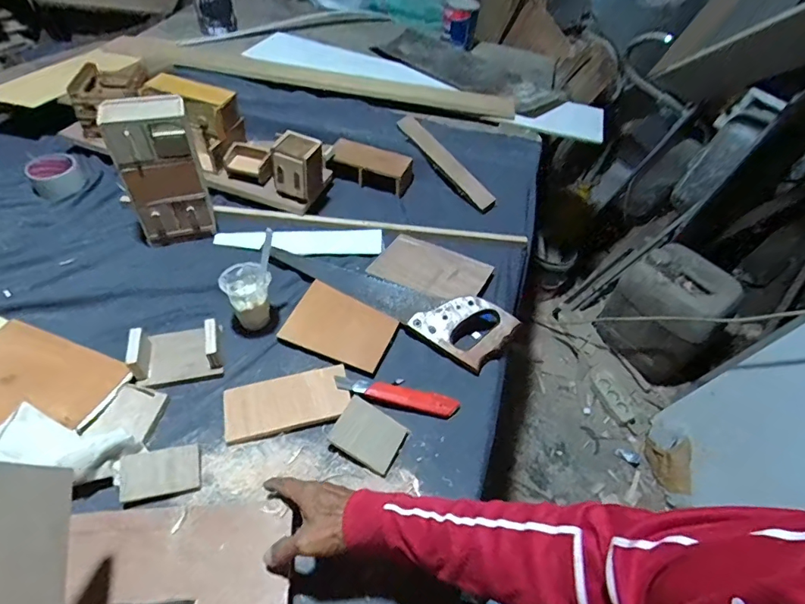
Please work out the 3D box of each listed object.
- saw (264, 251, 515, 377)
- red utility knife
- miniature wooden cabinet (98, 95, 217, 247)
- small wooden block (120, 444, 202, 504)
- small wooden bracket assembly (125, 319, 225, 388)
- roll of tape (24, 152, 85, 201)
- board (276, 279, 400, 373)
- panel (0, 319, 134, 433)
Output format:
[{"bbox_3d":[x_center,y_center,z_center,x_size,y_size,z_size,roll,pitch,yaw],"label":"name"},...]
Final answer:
[{"bbox_3d":[-0.015,-0.021,0.773,0.399,0.025,0.101,28,73,17],"label":"saw"},{"bbox_3d":[-0.008,0.133,0.666,0.175,0.014,0.030,9,50,4],"label":"red utility knife"},{"bbox_3d":[-0.395,-0.212,0.783,0.119,0.232,0.071,-12,52,-13],"label":"miniature wooden cabinet"},{"bbox_3d":[-0.294,0.208,0.572,0.087,0.010,0.055,-3,65,-24],"label":"small wooden block"},{"bbox_3d":[-0.323,0.070,0.669,0.114,0.038,0.080,-12,52,-13],"label":"small wooden bracket assembly"},{"bbox_3d":[-0.664,-0.244,0.899,0.082,0.045,0.082,2,50,-2],"label":"roll of tape"},{"bbox_3d":[-0.095,0.035,0.737,0.158,0.009,0.115,19,51,13],"label":"board"},{"bbox_3d":[-0.492,0.115,0.605,0.190,0.006,0.169,25,47,1],"label":"panel"}]

